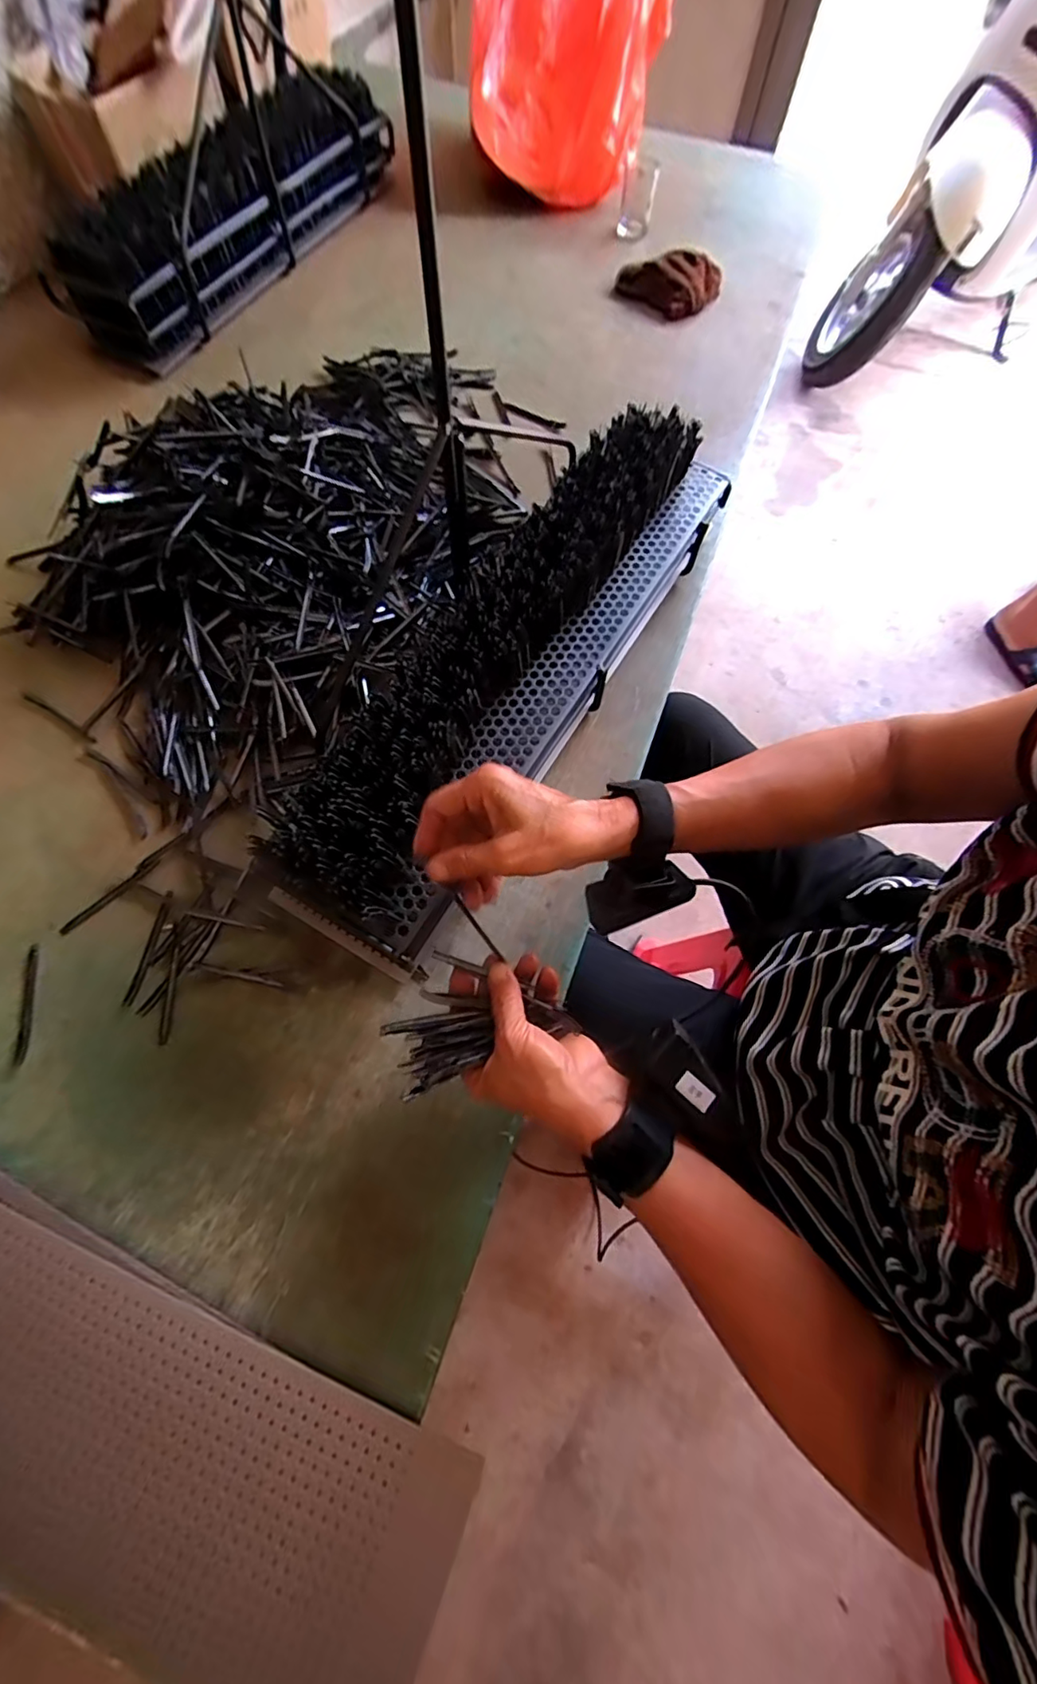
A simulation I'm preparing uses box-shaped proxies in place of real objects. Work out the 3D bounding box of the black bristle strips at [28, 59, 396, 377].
[{"bbox_3d":[-0.379,-0.881,0.775,0.136,0.130,0.571,31,70,9],"label":"black bristle strips"}]

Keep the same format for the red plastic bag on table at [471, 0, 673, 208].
[{"bbox_3d":[0.074,-1.177,0.826,0.273,0.261,0.246,5,68,-1],"label":"red plastic bag on table"}]

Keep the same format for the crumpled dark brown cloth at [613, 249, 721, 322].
[{"bbox_3d":[0.216,-0.802,0.805,0.151,0.043,0.089,7,68,0],"label":"crumpled dark brown cloth"}]

